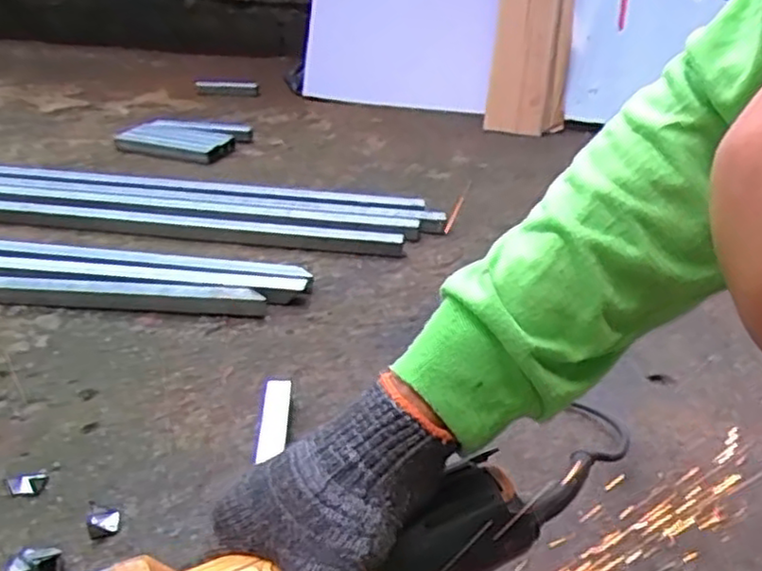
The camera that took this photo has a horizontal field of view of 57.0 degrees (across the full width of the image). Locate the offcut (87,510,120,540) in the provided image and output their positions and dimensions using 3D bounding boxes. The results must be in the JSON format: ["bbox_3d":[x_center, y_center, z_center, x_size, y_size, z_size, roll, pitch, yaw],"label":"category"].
[{"bbox_3d":[-0.183,0.157,0.463,0.019,0.008,0.018,-8,32,-19],"label":"offcut"}]

